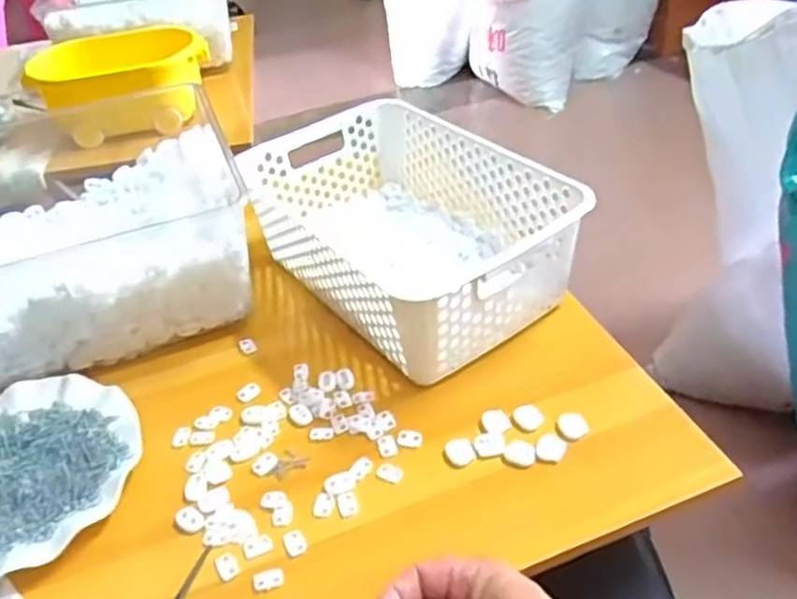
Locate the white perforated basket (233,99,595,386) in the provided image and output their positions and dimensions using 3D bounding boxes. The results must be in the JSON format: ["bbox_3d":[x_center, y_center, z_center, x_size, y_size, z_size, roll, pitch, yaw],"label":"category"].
[{"bbox_3d":[0.004,-0.067,0.675,0.200,0.113,0.305,-28,44,-24],"label":"white perforated basket"}]

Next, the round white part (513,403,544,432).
[{"bbox_3d":[0.102,0.091,0.549,0.022,0.006,0.025,-12,39,-7],"label":"round white part"}]

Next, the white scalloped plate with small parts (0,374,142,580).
[{"bbox_3d":[-0.293,0.137,0.545,0.177,0.026,0.179,-4,39,3],"label":"white scalloped plate with small parts"}]

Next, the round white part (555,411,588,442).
[{"bbox_3d":[0.133,0.097,0.540,0.023,0.008,0.025,-4,39,3],"label":"round white part"}]

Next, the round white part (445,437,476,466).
[{"bbox_3d":[0.048,0.115,0.535,0.022,0.004,0.024,-4,39,3],"label":"round white part"}]

